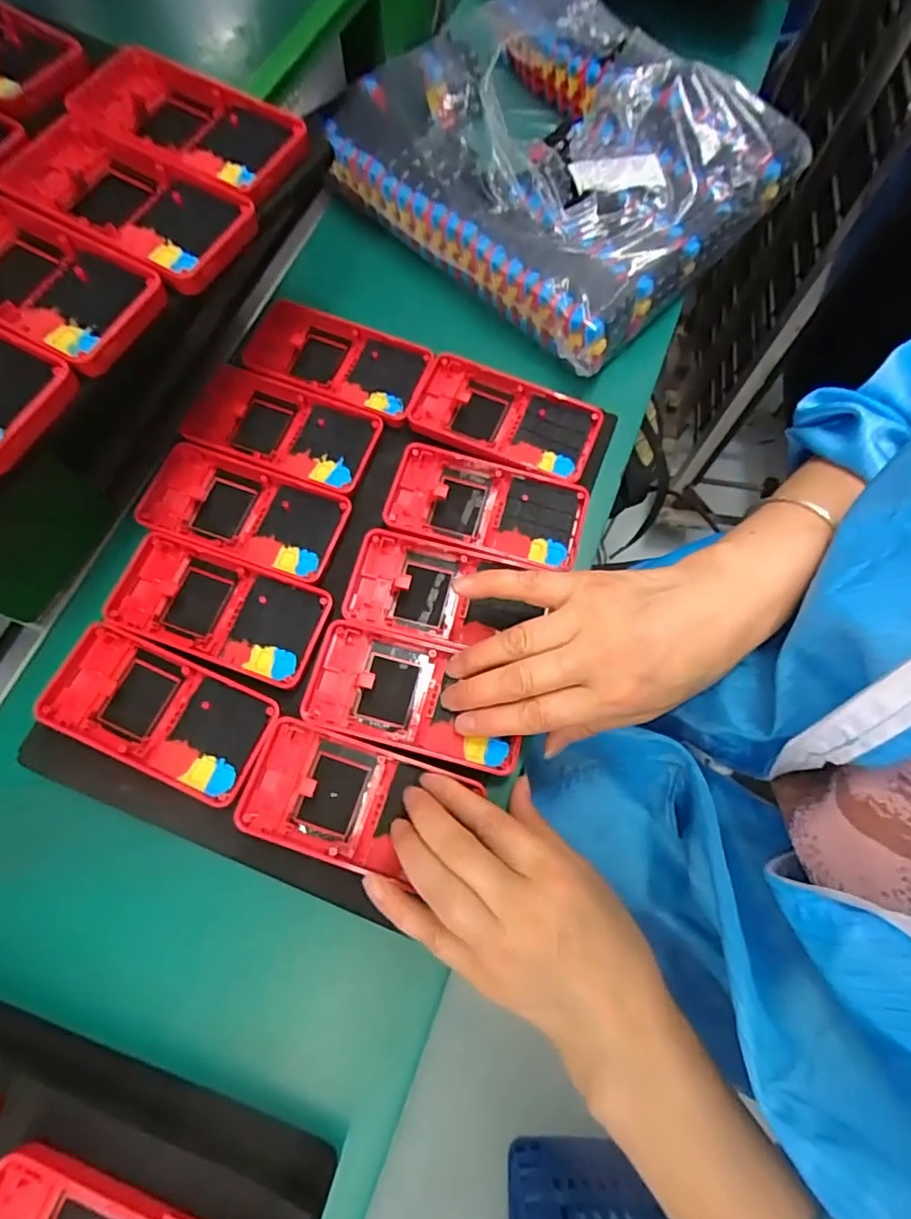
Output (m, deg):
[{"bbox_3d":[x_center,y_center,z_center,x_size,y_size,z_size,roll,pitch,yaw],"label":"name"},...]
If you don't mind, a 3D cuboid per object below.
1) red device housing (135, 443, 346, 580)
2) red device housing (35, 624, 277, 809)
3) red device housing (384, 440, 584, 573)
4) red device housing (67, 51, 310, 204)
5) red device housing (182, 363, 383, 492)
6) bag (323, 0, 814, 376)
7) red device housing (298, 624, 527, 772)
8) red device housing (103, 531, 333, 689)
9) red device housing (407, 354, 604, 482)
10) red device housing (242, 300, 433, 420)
[{"bbox_3d":[-0.133,-0.062,0.350,0.124,0.011,0.062,17,72,6],"label":"red device housing"},{"bbox_3d":[-0.166,0.057,0.314,0.123,0.014,0.062,23,72,8],"label":"red device housing"},{"bbox_3d":[0.019,-0.065,0.358,0.124,0.018,0.061,16,71,5],"label":"red device housing"},{"bbox_3d":[-0.147,-0.268,0.312,0.131,0.019,0.061,28,71,10],"label":"red device housing"},{"bbox_3d":[-0.114,-0.120,0.369,0.124,0.011,0.062,19,72,6],"label":"red device housing"},{"bbox_3d":[0.086,-0.366,0.440,0.292,0.044,0.292,41,75,13],"label":"bag"},{"bbox_3d":[-0.022,0.048,0.318,0.120,0.016,0.060,13,69,5],"label":"red device housing"},{"bbox_3d":[-0.140,0.000,0.333,0.122,0.014,0.063,19,72,6],"label":"red device housing"},{"bbox_3d":[0.032,-0.127,0.376,0.123,0.012,0.064,19,72,6],"label":"red device housing"},{"bbox_3d":[-0.084,-0.174,0.388,0.128,0.012,0.065,19,72,6],"label":"red device housing"}]

